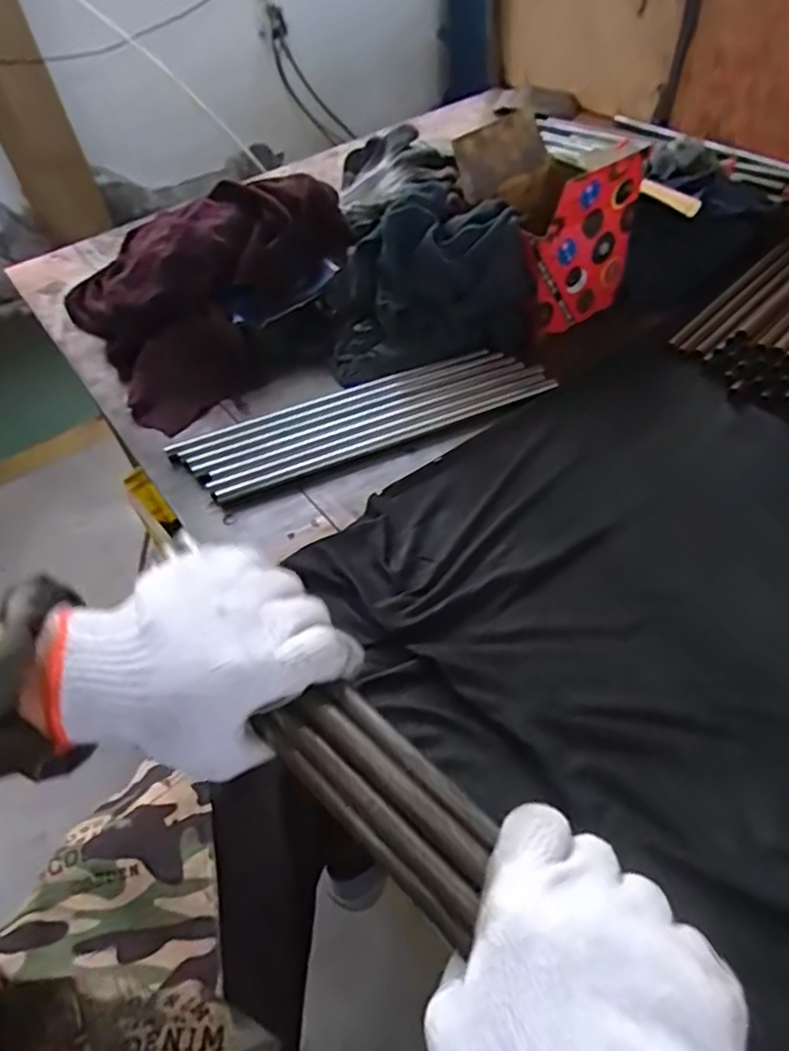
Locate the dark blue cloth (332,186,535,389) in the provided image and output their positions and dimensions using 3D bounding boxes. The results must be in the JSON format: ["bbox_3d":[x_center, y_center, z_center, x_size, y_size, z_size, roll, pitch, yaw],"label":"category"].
[{"bbox_3d":[0.036,-0.259,0.676,0.210,0.133,0.134,-6,48,1],"label":"dark blue cloth"}]

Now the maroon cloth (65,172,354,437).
[{"bbox_3d":[-0.204,-0.285,0.732,0.302,0.130,0.254,-29,52,-18],"label":"maroon cloth"}]

